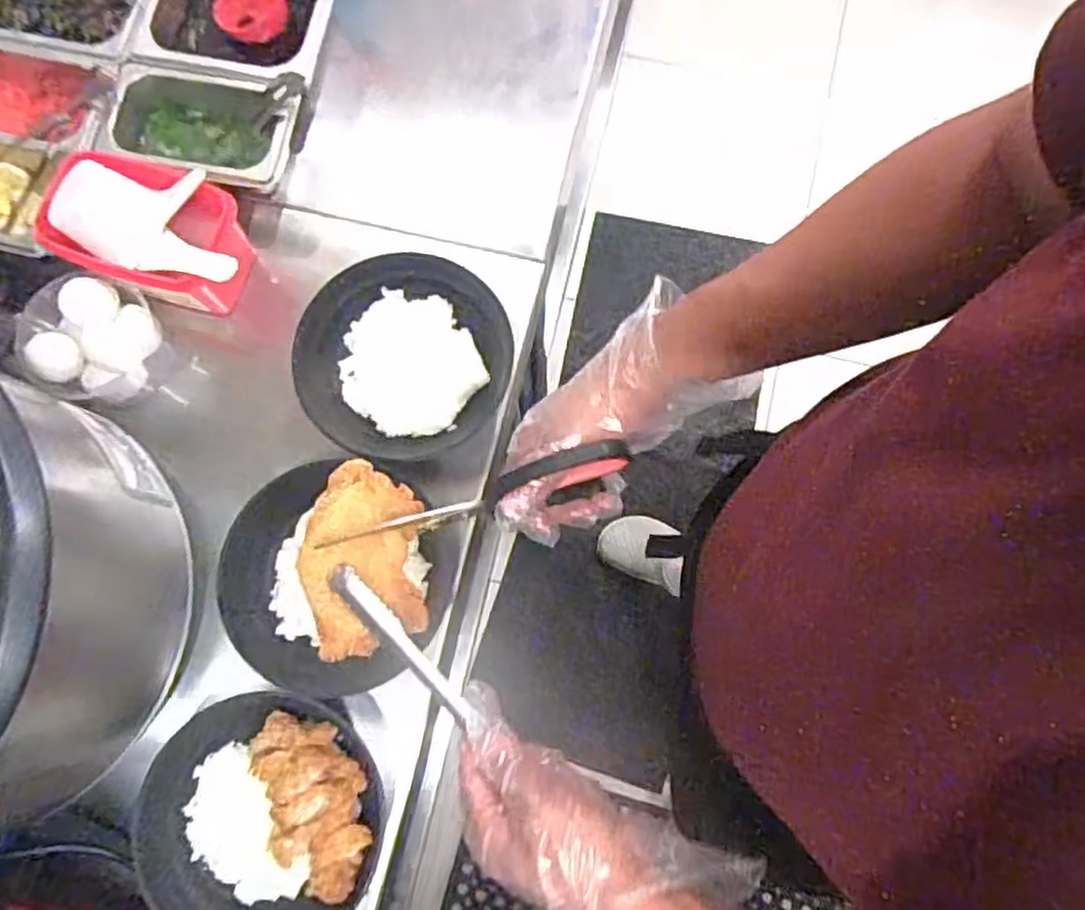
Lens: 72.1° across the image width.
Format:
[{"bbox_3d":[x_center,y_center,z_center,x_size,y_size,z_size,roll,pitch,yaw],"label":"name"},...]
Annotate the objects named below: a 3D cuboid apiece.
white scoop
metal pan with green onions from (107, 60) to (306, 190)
[{"bbox_3d":[-0.325,-0.201,0.640,0.182,0.044,0.098,15,78,4],"label":"white scoop"},{"bbox_3d":[-0.317,-0.300,0.709,0.176,0.080,0.112,13,78,4],"label":"metal pan with green onions"}]

